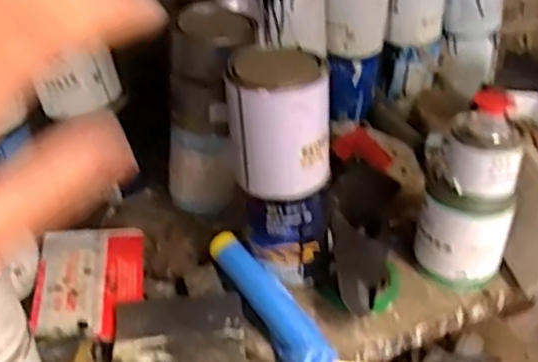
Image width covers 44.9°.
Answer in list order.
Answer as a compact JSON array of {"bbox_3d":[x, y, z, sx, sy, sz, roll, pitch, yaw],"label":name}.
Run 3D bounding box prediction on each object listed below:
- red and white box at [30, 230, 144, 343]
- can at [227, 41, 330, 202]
[{"bbox_3d":[-0.213,0.119,0.772,0.120,0.028,0.152,-5,39,-4],"label":"red and white box"},{"bbox_3d":[0.011,-0.073,0.710,0.105,0.129,0.120,1,39,4],"label":"can"}]

